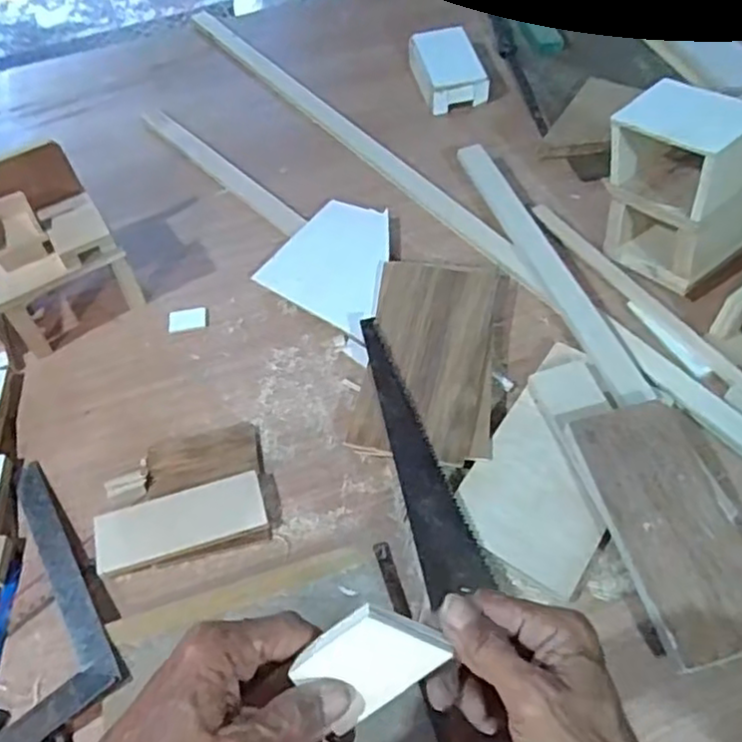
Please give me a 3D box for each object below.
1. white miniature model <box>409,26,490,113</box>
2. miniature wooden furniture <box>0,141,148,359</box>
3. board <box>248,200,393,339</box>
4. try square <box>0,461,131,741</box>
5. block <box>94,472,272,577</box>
[{"bbox_3d":[0.105,-0.428,0.967,0.086,0.043,0.138,-15,54,-6],"label":"white miniature model"},{"bbox_3d":[-0.345,-0.130,0.730,0.130,0.141,0.125,-30,58,-15],"label":"miniature wooden furniture"},{"bbox_3d":[-0.028,-0.126,0.783,0.154,0.015,0.154,31,62,24],"label":"board"},{"bbox_3d":[-0.297,0.187,0.584,0.114,0.015,0.246,-28,57,-15],"label":"try square"},{"bbox_3d":[-0.169,0.136,0.610,0.148,0.011,0.061,-15,54,-6],"label":"block"}]

